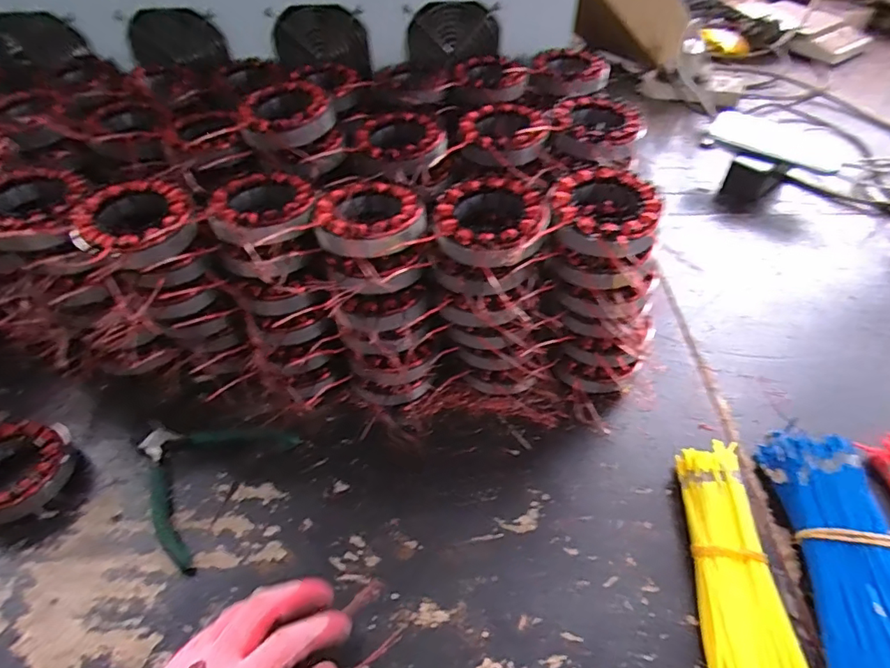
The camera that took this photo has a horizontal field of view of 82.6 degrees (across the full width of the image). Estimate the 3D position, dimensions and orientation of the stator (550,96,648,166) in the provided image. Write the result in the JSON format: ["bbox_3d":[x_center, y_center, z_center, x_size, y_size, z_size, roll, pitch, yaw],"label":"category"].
[{"bbox_3d":[0.150,-0.202,0.498,0.087,0.024,0.094,22,51,20],"label":"stator"}]

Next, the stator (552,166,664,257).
[{"bbox_3d":[0.126,-0.095,0.401,0.079,0.029,0.092,14,49,13],"label":"stator"}]

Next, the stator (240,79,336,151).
[{"bbox_3d":[-0.149,-0.206,0.478,0.083,0.032,0.094,-11,48,-10],"label":"stator"}]

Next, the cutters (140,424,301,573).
[{"bbox_3d":[-0.221,0.120,0.446,0.123,0.010,0.131,19,51,17],"label":"cutters"}]

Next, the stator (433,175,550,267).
[{"bbox_3d":[0.036,-0.086,0.402,0.085,0.030,0.100,1,47,2],"label":"stator"}]

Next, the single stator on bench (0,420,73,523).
[{"bbox_3d":[-0.370,0.115,0.436,0.087,0.032,0.086,0,47,0],"label":"single stator on bench"}]

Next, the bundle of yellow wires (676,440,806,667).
[{"bbox_3d":[0.219,0.195,0.360,0.073,0.027,0.241,7,48,7],"label":"bundle of yellow wires"}]

